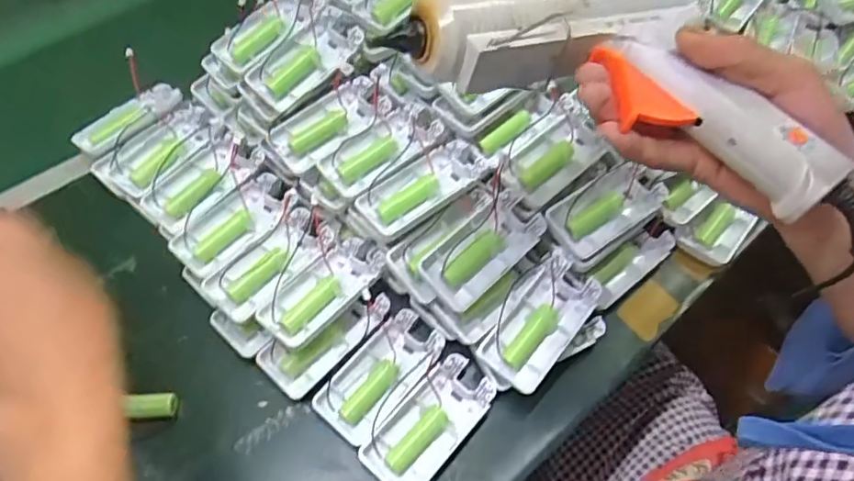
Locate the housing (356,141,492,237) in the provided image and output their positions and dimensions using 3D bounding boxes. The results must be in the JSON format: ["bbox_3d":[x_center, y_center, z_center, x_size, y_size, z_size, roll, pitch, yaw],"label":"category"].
[{"bbox_3d":[0.002,-0.040,0.420,0.102,0.022,0.045,-33,64,-21],"label":"housing"}]

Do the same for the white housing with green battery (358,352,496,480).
[{"bbox_3d":[0.002,0.121,0.383,0.045,0.014,0.094,37,63,20],"label":"white housing with green battery"}]

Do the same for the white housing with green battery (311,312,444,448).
[{"bbox_3d":[-0.033,0.092,0.402,0.046,0.020,0.095,33,62,18],"label":"white housing with green battery"}]

